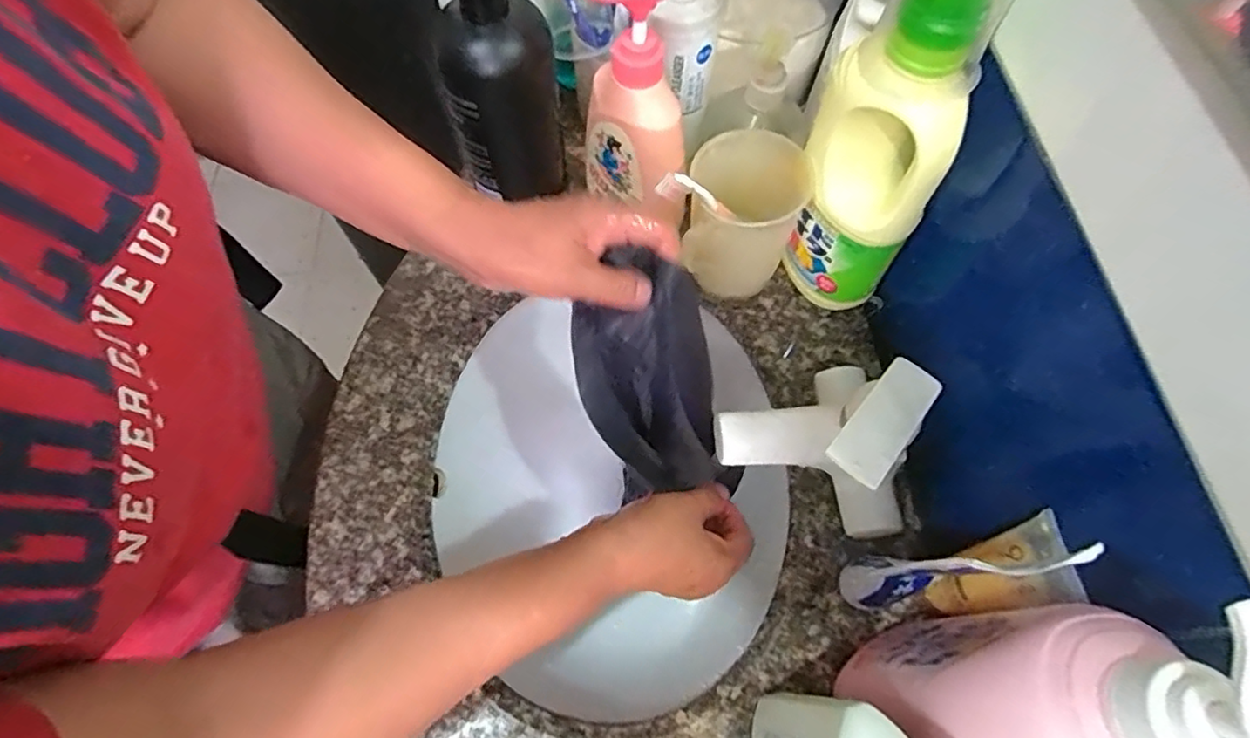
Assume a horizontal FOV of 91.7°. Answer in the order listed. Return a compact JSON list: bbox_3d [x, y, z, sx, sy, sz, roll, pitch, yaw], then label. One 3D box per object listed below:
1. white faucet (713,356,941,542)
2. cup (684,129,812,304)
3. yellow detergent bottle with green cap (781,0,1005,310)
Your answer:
[{"bbox_3d":[0.148,0.052,0.412,0.139,0.120,0.123,-27,68,-13],"label":"white faucet"},{"bbox_3d":[0.093,-0.117,0.492,0.086,0.132,0.088,0,64,0],"label":"cup"},{"bbox_3d":[0.170,-0.145,0.423,0.076,0.279,0.086,5,64,2],"label":"yellow detergent bottle with green cap"}]

